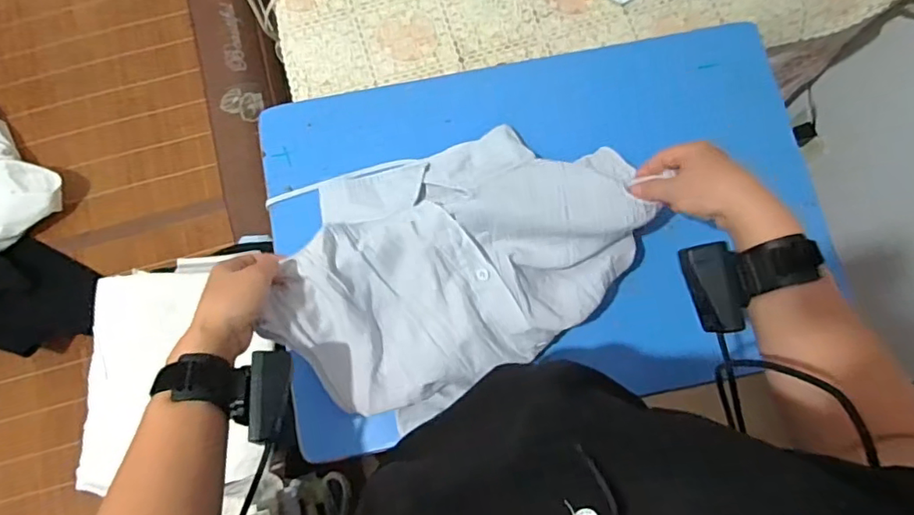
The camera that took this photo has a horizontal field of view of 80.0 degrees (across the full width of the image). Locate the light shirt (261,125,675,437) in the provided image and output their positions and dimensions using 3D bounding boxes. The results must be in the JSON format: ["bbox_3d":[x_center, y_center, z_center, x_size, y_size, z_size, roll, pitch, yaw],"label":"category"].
[{"bbox_3d":[0.004,0.001,0.543,0.355,0.071,0.260,-15,78,-3],"label":"light shirt"}]

